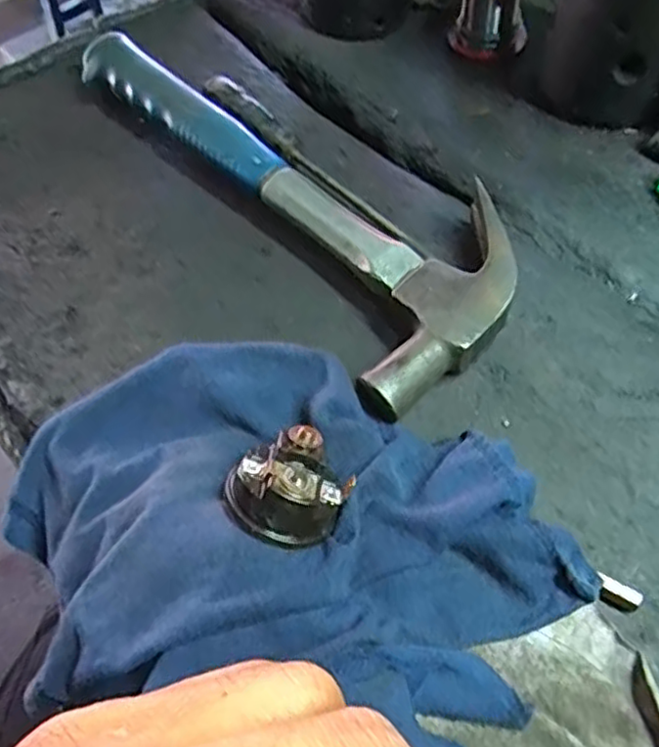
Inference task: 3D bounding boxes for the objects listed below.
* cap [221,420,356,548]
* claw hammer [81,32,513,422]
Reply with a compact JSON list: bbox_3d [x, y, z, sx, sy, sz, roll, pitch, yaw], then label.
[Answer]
[{"bbox_3d":[-0.017,0.045,0.269,0.044,0.025,0.046,-1,56,2],"label":"cap"},{"bbox_3d":[-0.023,-0.123,0.394,0.118,0.033,0.331,-32,60,-17],"label":"claw hammer"}]

